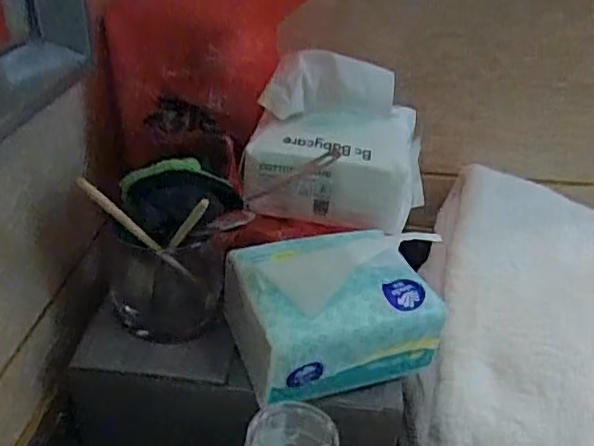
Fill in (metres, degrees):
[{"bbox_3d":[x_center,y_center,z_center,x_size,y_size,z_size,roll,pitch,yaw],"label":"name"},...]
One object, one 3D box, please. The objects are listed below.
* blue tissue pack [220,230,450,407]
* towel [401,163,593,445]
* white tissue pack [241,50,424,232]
[{"bbox_3d":[0.025,0.056,0.408,0.133,0.092,0.093,-8,33,-19],"label":"blue tissue pack"},{"bbox_3d":[0.219,0.092,0.515,0.241,0.070,0.282,15,55,-4],"label":"towel"},{"bbox_3d":[0.033,-0.070,0.470,0.133,0.111,0.099,6,31,5],"label":"white tissue pack"}]

